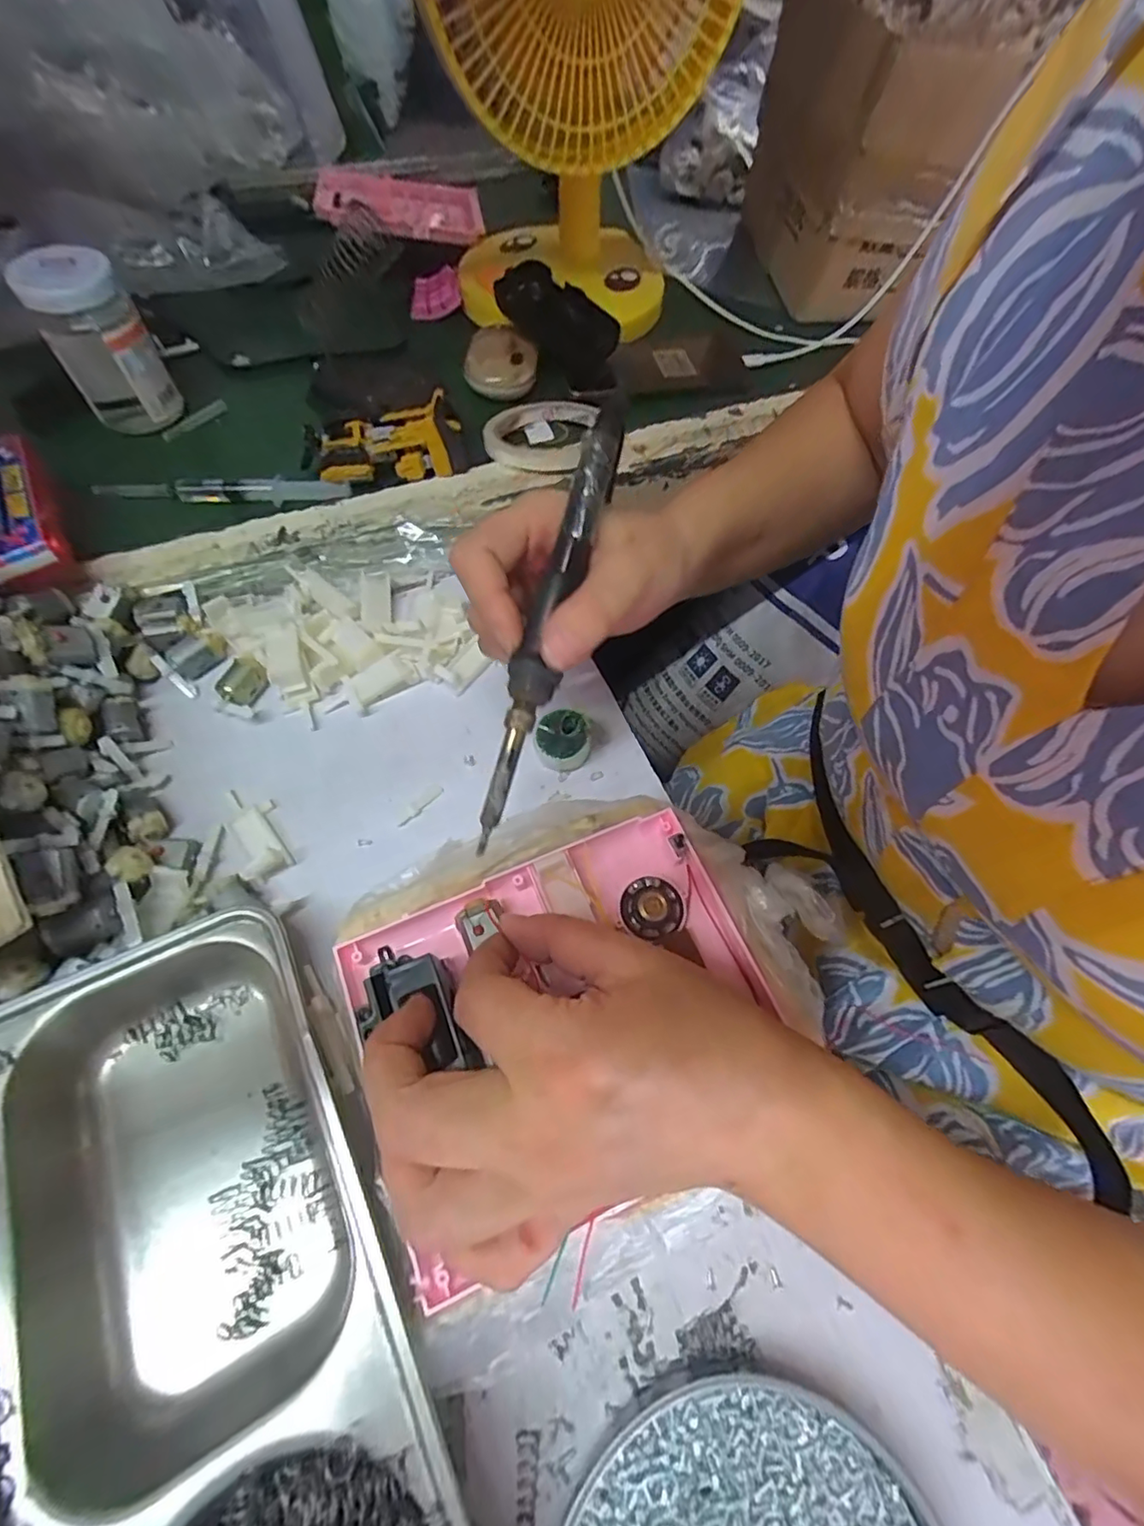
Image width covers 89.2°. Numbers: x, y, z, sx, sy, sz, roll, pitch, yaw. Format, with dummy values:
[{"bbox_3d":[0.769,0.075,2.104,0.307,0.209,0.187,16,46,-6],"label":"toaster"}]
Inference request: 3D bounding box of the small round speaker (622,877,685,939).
[{"bbox_3d":[0.037,0.064,0.262,0.027,0.010,0.026,2,62,-3],"label":"small round speaker"}]

